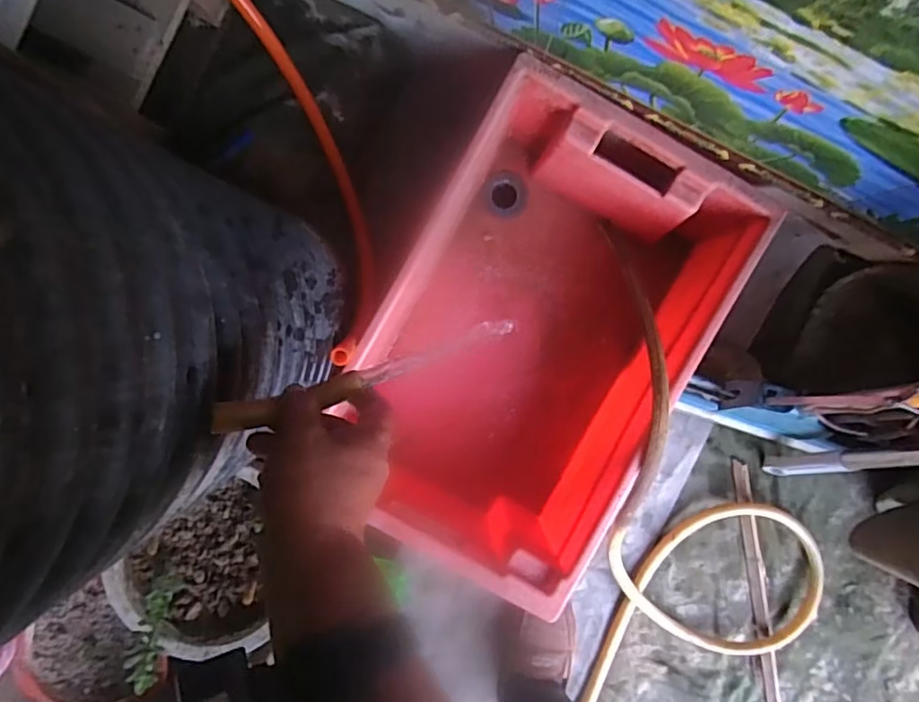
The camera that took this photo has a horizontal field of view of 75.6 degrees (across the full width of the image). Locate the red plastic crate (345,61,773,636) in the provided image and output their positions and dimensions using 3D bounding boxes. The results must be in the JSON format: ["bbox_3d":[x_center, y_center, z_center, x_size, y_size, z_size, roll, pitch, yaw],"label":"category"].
[{"bbox_3d":[0.101,-0.016,0.831,0.384,0.219,0.609,25,92,-1],"label":"red plastic crate"}]

